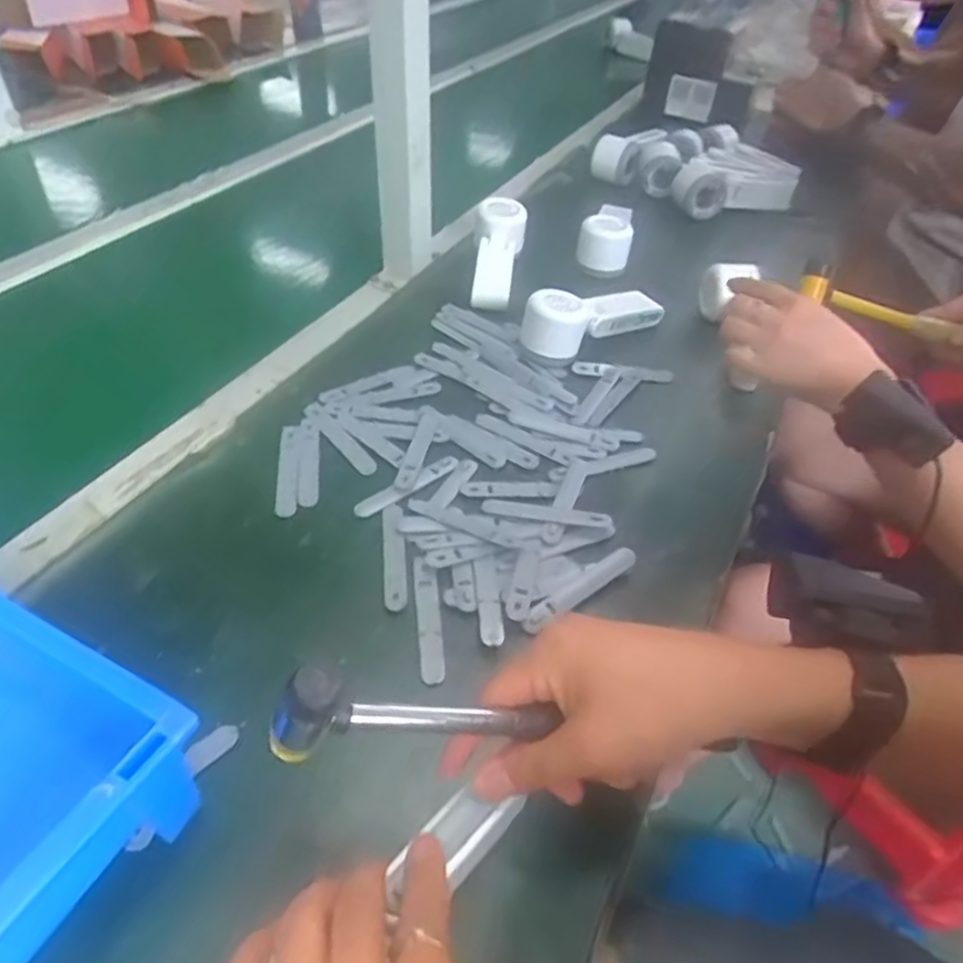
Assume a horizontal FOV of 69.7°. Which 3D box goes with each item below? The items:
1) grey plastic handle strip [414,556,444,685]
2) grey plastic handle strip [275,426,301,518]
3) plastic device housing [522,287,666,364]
[{"bbox_3d":[-0.035,0.088,0.449,0.014,0.004,0.087,-8,53,-1],"label":"grey plastic handle strip"},{"bbox_3d":[-0.150,-0.012,0.542,0.017,0.004,0.097,-4,45,-8],"label":"grey plastic handle strip"},{"bbox_3d":[0.110,-0.165,0.672,0.165,0.055,0.055,-30,54,-29],"label":"plastic device housing"}]

